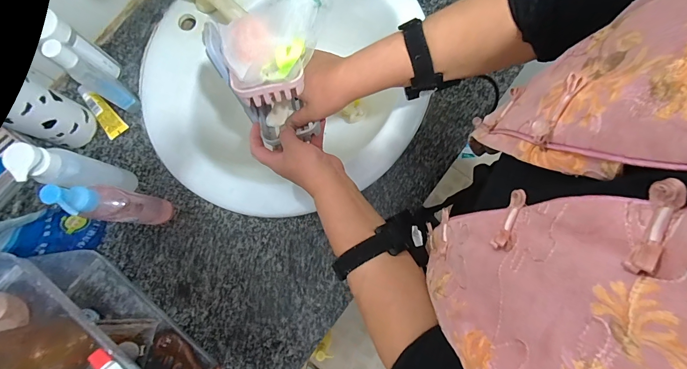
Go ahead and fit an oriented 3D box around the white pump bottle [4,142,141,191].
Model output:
[{"bbox_3d":[-0.330,-0.013,0.426,0.043,0.167,0.045,0,80,-1],"label":"white pump bottle"}]

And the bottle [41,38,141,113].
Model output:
[{"bbox_3d":[-0.349,-0.149,0.466,0.058,0.133,0.029,36,81,5],"label":"bottle"}]

